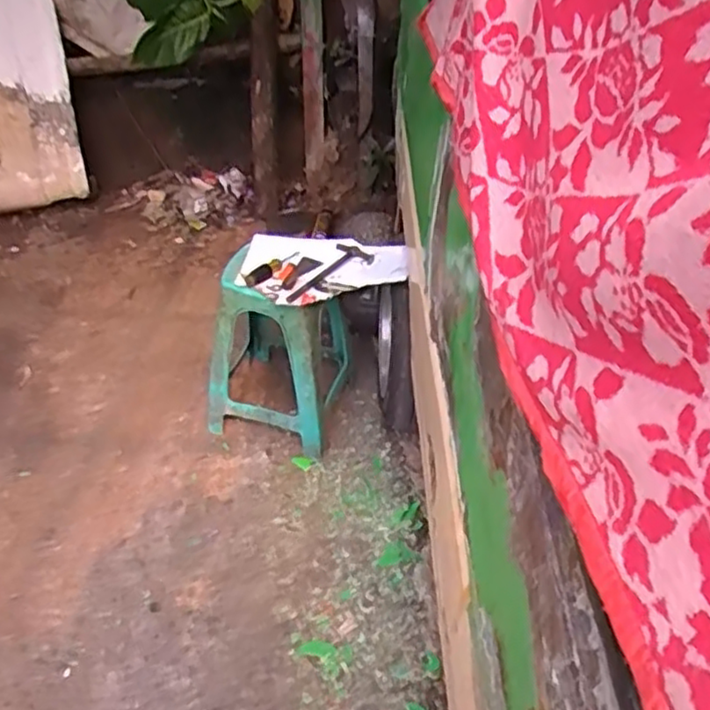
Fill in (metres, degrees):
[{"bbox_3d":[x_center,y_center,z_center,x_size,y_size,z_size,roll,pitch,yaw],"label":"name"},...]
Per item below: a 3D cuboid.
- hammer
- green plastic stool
[{"bbox_3d":[-0.065,-0.197,1.662,0.090,0.027,0.250,29,46,31],"label":"hammer"},{"bbox_3d":[-0.201,-0.038,1.866,0.311,0.473,0.332,10,39,12],"label":"green plastic stool"}]

